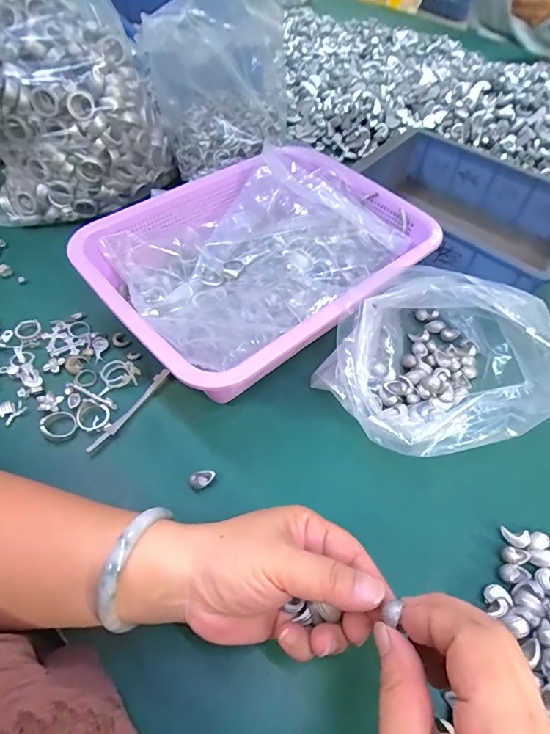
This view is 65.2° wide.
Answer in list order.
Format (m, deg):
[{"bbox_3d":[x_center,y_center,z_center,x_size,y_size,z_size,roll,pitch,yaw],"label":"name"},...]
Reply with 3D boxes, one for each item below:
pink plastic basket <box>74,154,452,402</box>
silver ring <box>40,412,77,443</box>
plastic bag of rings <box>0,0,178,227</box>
[{"bbox_3d":[-0.012,-0.101,0.425,0.299,0.079,0.223,-36,64,-24],"label":"pink plastic basket"},{"bbox_3d":[-0.178,0.047,0.353,0.024,0.009,0.025,1,55,-1],"label":"silver ring"},{"bbox_3d":[-0.255,-0.303,0.462,0.237,0.222,0.184,-27,60,-19],"label":"plastic bag of rings"}]

